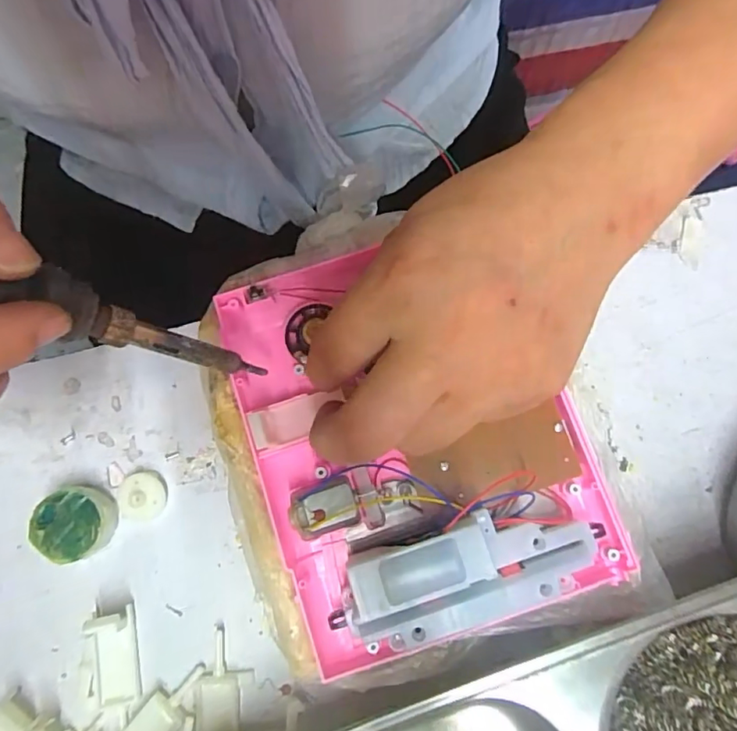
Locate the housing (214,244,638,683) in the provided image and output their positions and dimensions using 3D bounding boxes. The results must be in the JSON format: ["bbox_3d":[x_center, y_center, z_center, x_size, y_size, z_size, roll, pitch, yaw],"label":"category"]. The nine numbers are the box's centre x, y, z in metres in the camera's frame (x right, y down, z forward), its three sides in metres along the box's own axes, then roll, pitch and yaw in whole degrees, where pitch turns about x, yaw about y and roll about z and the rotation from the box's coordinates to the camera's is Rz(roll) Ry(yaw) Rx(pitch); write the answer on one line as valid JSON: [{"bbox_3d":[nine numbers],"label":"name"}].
[{"bbox_3d":[0.017,0.026,0.217,0.131,0.022,0.160,-18,77,-3],"label":"housing"}]

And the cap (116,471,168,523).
[{"bbox_3d":[-0.111,0.064,0.248,0.024,0.007,0.023,0,78,1],"label":"cap"}]

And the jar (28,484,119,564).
[{"bbox_3d":[-0.138,0.074,0.241,0.033,0.016,0.033,0,78,1],"label":"jar"}]

